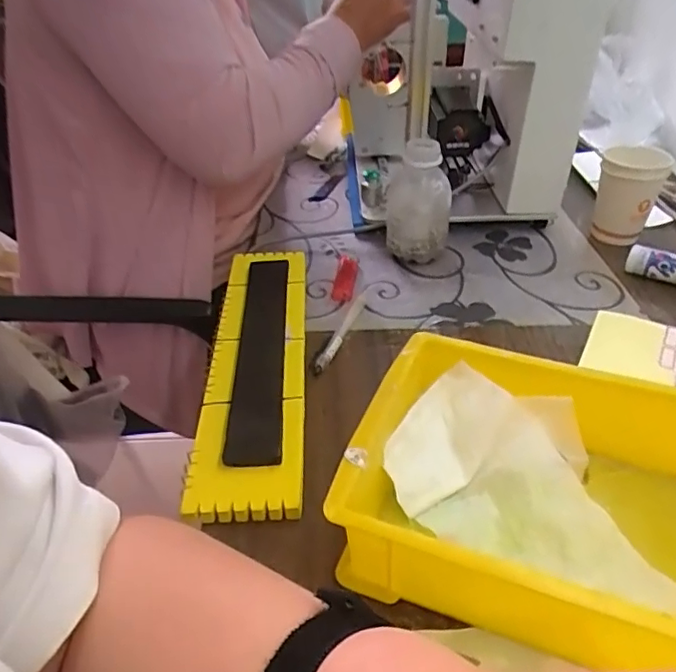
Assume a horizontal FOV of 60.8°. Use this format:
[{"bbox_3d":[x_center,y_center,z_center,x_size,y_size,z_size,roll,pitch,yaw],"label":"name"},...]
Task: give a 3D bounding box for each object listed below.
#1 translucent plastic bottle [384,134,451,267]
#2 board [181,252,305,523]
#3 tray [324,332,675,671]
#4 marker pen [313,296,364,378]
[{"bbox_3d":[0.089,-0.150,0.645,0.065,0.128,0.081,1,37,2],"label":"translucent plastic bottle"},{"bbox_3d":[-0.072,0.015,0.514,0.080,0.016,0.342,-2,37,-1],"label":"board"},{"bbox_3d":[0.137,0.098,0.355,0.254,0.071,0.173,13,40,18],"label":"tray"},{"bbox_3d":[0.004,-0.006,0.551,0.012,0.011,0.126,13,40,18],"label":"marker pen"}]

